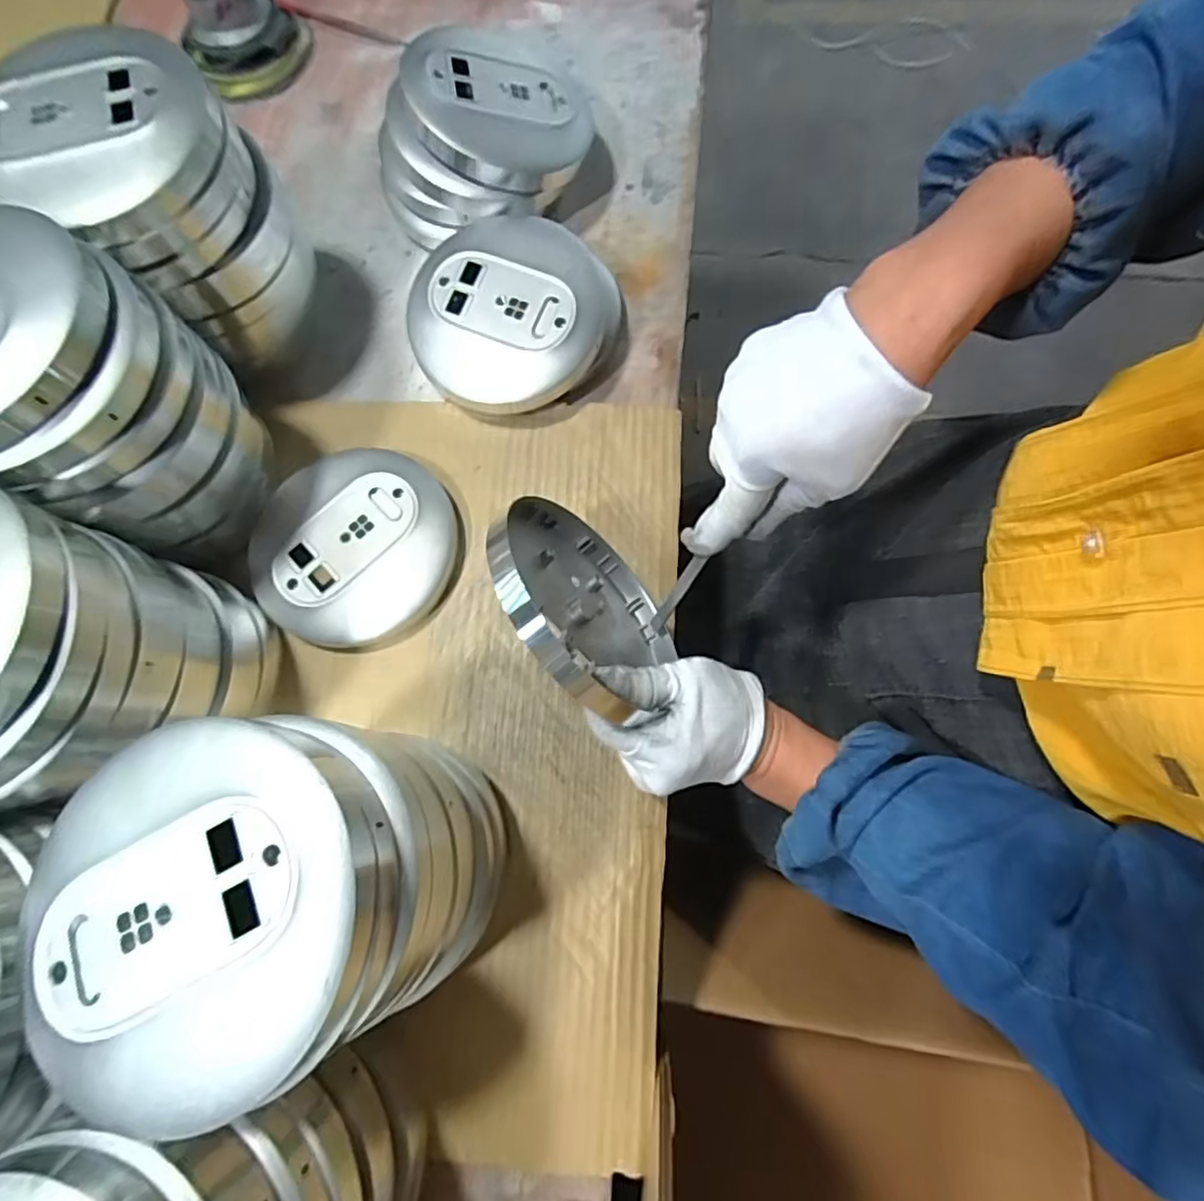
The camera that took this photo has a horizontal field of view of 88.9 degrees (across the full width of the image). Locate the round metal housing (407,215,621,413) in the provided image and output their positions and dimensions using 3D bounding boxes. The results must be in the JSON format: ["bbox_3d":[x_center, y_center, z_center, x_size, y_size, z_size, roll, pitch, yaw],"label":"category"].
[{"bbox_3d":[-0.060,-0.199,0.432,0.131,0.053,0.149,31,77,10],"label":"round metal housing"}]

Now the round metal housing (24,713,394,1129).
[{"bbox_3d":[-0.144,0.113,0.226,0.130,0.033,0.130,-1,74,4],"label":"round metal housing"}]

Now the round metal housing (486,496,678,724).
[{"bbox_3d":[-0.014,-0.003,0.345,0.020,0.121,0.123,-39,88,27],"label":"round metal housing"}]

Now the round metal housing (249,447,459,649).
[{"bbox_3d":[-0.168,-0.037,0.407,0.138,0.021,0.130,-1,74,2],"label":"round metal housing"}]

